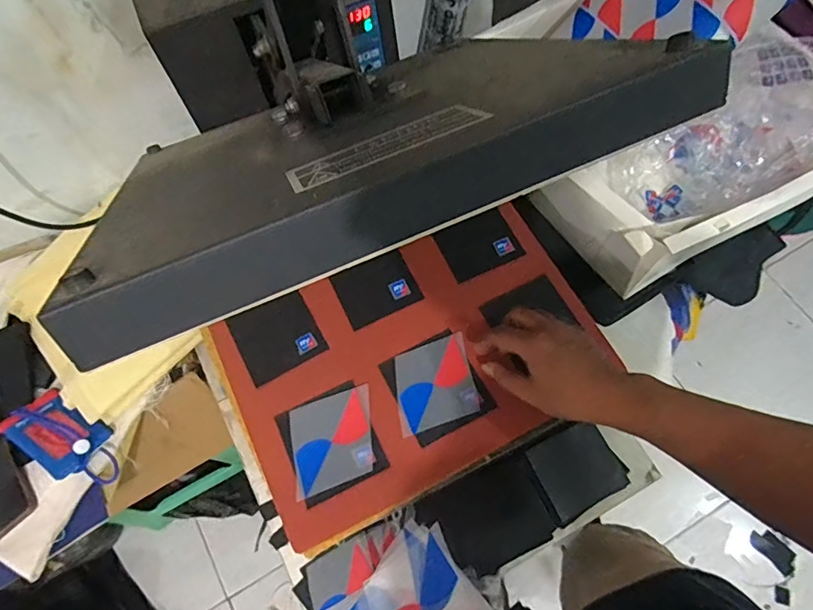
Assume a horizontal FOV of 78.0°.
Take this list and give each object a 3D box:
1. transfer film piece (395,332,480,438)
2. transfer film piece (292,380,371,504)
[{"bbox_3d":[0.030,0.084,0.538,0.082,0.004,0.090,-12,68,-1],"label":"transfer film piece"},{"bbox_3d":[-0.075,0.139,0.516,0.082,0.004,0.096,-10,68,-3],"label":"transfer film piece"}]

